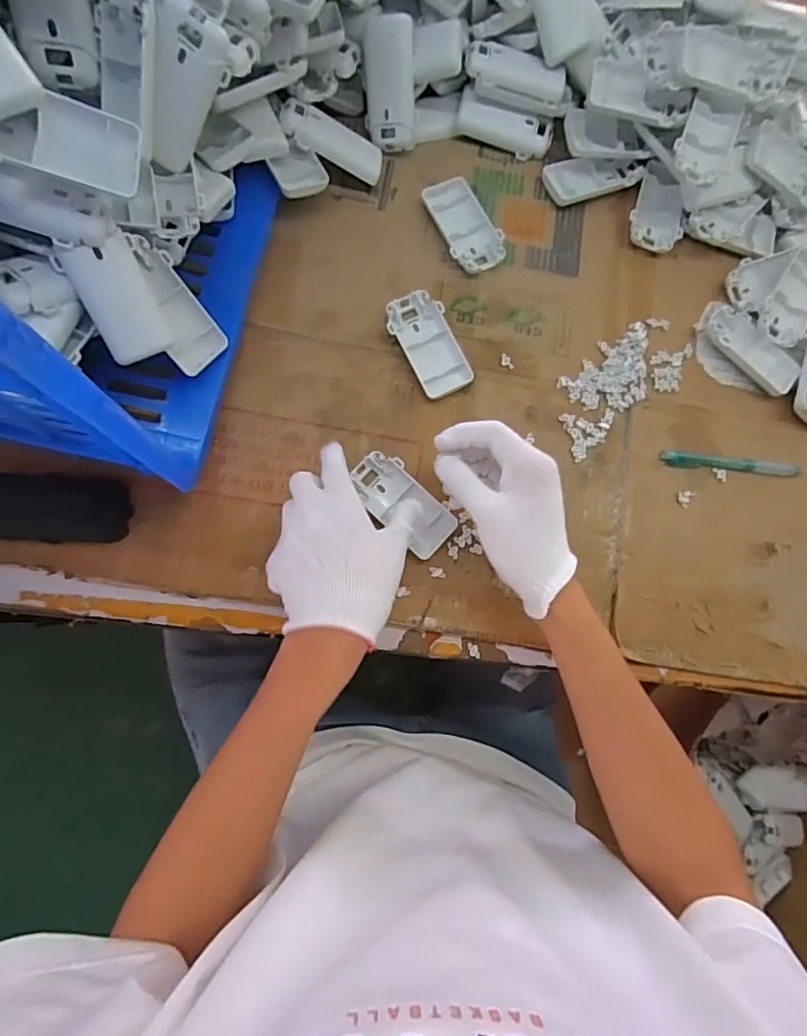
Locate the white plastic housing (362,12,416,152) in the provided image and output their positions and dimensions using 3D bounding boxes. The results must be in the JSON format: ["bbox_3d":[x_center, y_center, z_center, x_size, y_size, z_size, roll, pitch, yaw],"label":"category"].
[{"bbox_3d":[-0.012,-0.395,0.480,0.043,0.017,0.095,-6,121,-3],"label":"white plastic housing"}]

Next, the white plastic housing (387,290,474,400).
[{"bbox_3d":[0.022,-0.154,0.470,0.050,0.015,0.095,-23,82,-10],"label":"white plastic housing"}]

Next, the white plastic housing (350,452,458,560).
[{"bbox_3d":[-0.001,-0.013,0.441,0.045,0.015,0.095,-44,84,-6],"label":"white plastic housing"}]

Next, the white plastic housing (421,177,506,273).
[{"bbox_3d":[0.057,-0.274,0.493,0.049,0.013,0.094,-29,83,-10],"label":"white plastic housing"}]

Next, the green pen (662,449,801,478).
[{"bbox_3d":[0.295,-0.049,0.475,0.123,0.008,0.014,6,78,-5],"label":"green pen"}]

